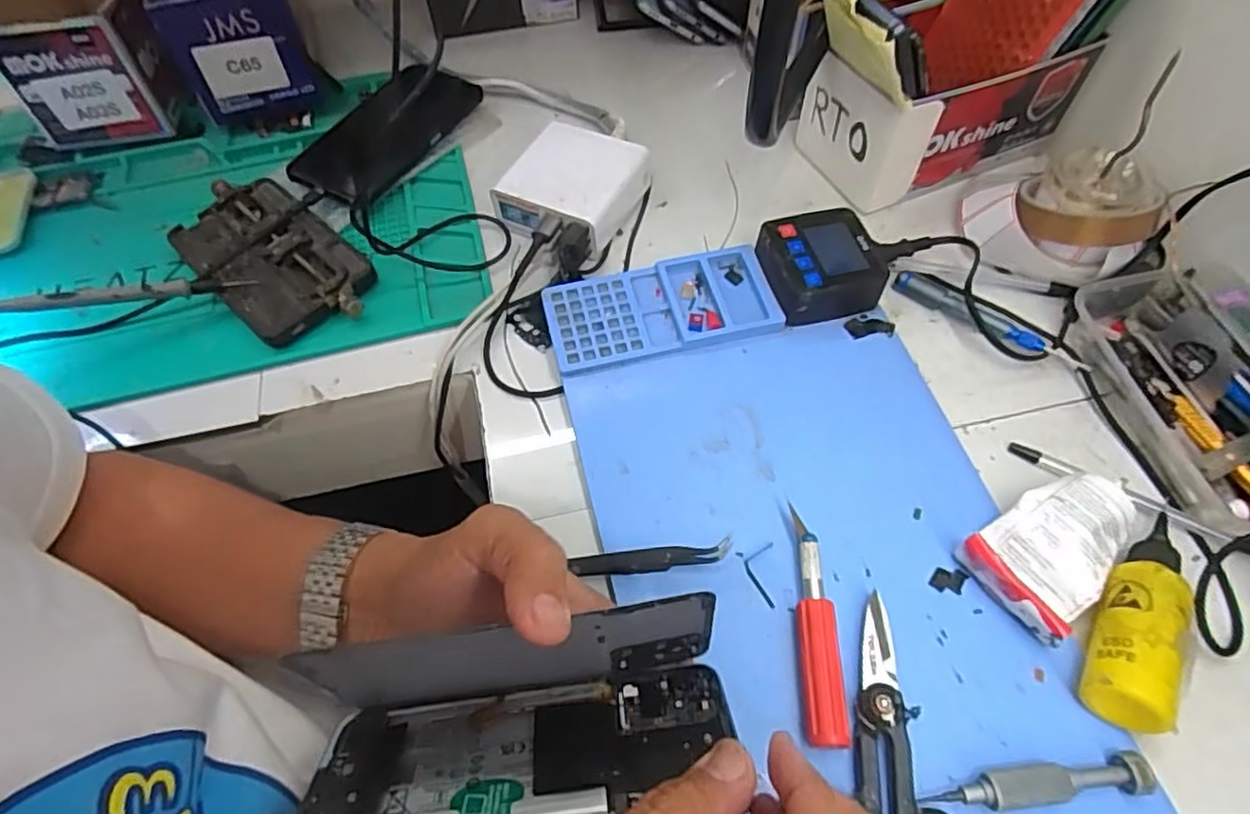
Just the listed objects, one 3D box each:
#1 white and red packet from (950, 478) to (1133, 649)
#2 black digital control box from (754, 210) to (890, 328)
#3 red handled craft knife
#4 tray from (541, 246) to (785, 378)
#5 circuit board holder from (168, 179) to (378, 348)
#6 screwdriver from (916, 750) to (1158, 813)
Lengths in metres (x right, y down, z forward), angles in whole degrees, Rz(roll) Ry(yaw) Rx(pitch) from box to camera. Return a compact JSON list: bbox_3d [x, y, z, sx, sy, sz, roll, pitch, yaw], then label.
[{"bbox_3d":[0.230,0.074,0.356,0.094,0.029,0.058,-30,63,-13],"label":"white and red packet"},{"bbox_3d":[0.134,-0.096,0.458,0.084,0.032,0.069,-13,60,-4],"label":"black digital control box"},{"bbox_3d":[0.097,0.107,0.343,0.020,0.022,0.118,2,60,5],"label":"red handled craft knife"},{"bbox_3d":[0.025,-0.065,0.454,0.151,0.014,0.069,-14,60,-5],"label":"tray"},{"bbox_3d":[-0.255,-0.105,0.485,0.172,0.023,0.090,39,69,22],"label":"circuit board holder"},{"bbox_3d":[0.184,0.170,0.304,0.104,0.017,0.017,-6,60,0],"label":"screwdriver"}]

